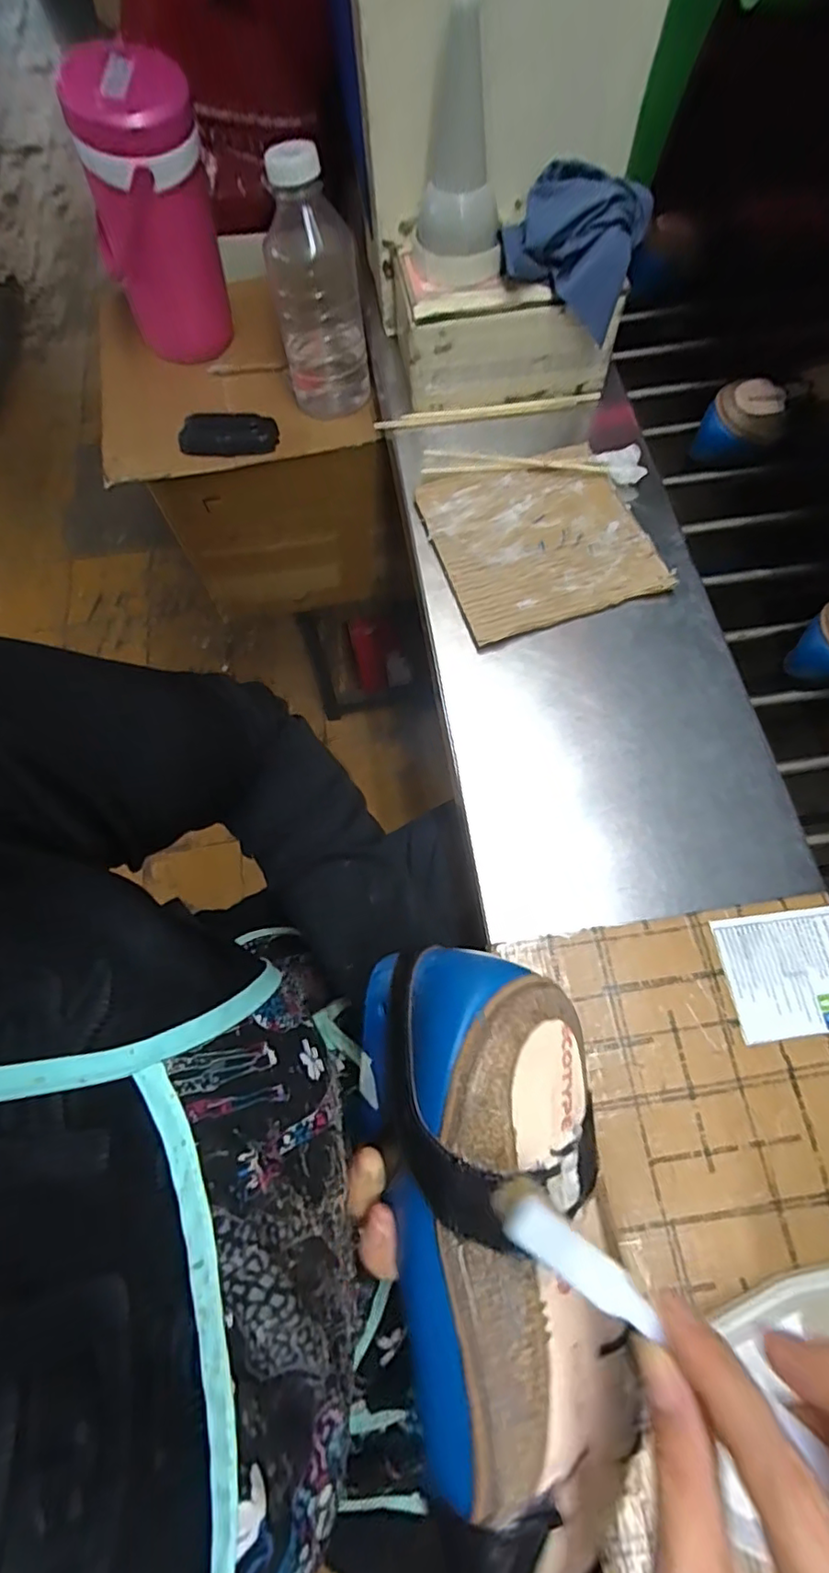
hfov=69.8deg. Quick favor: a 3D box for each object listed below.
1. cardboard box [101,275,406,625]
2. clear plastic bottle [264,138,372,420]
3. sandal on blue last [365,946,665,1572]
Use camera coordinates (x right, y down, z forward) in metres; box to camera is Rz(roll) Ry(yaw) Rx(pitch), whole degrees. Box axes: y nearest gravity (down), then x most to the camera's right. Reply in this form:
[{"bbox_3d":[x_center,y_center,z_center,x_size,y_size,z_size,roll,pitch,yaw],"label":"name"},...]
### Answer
[{"bbox_3d":[-0.212,-0.454,0.853,0.311,0.295,0.298,-11,67,-2],"label":"cardboard box"},{"bbox_3d":[-0.104,-0.541,0.643,0.091,0.220,0.099,-3,67,1],"label":"clear plastic bottle"},{"bbox_3d":[0.032,0.169,0.211,0.078,0.080,0.211,-7,82,-4],"label":"sandal on blue last"}]

